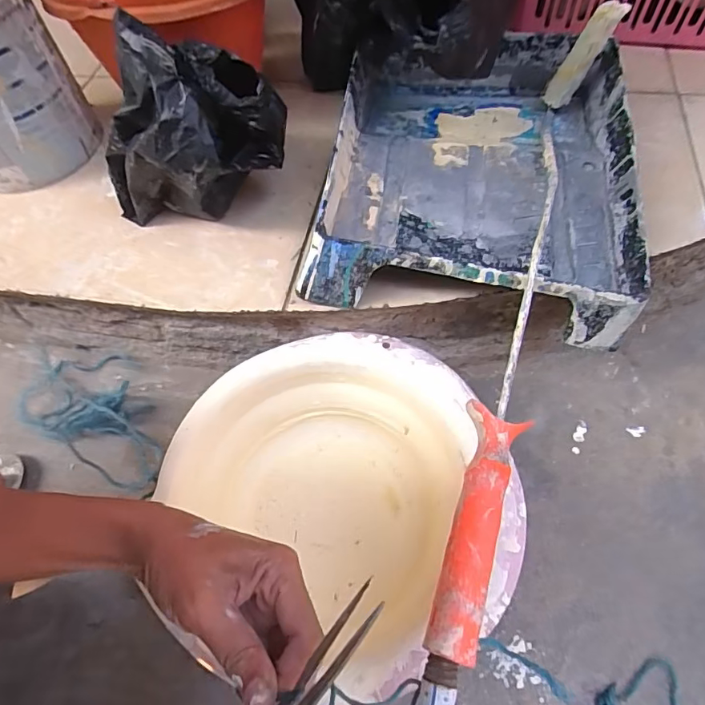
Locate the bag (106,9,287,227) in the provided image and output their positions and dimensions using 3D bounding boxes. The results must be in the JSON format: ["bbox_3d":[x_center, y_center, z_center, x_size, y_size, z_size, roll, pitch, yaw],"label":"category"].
[{"bbox_3d":[-0.159,-0.214,0.488,0.167,0.162,0.124,18,60,14],"label":"bag"}]

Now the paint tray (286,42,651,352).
[{"bbox_3d":[0.131,-0.194,0.517,0.292,0.084,0.363,7,58,8],"label":"paint tray"}]

